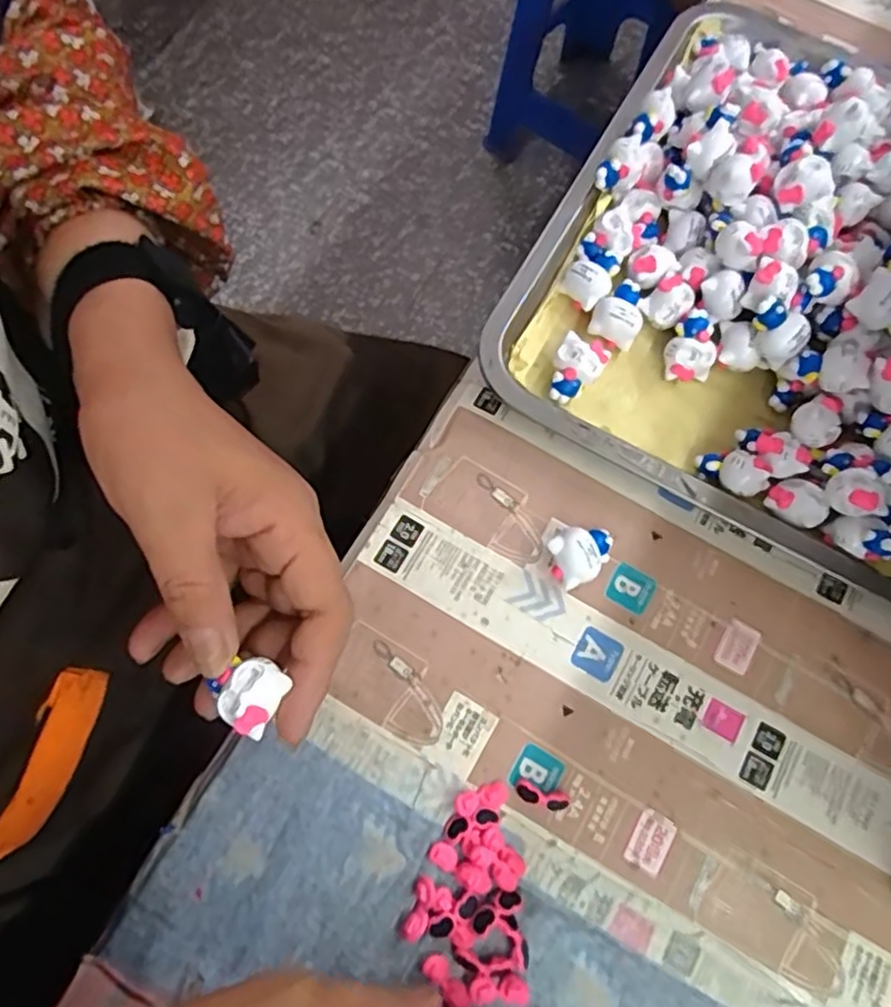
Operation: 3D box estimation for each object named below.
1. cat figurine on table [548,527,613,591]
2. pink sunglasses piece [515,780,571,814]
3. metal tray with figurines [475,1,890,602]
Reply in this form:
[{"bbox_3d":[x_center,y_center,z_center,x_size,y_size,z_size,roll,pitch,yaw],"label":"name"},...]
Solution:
[{"bbox_3d":[0.065,0.024,0.320,0.030,0.022,0.023,-24,74,-9],"label":"cat figurine on table"},{"bbox_3d":[0.042,0.127,0.295,0.023,0.006,0.009,17,72,4],"label":"pink sunglasses piece"},{"bbox_3d":[0.193,-0.127,0.356,0.265,0.049,0.305,26,73,7],"label":"metal tray with figurines"}]

